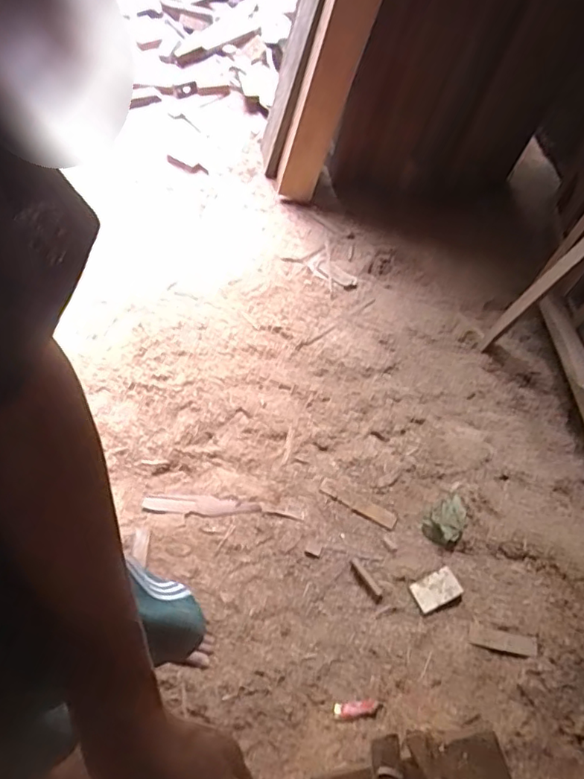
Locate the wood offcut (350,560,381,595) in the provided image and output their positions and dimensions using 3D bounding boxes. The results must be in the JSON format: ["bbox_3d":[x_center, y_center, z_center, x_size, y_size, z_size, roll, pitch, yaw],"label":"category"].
[{"bbox_3d":[0.162,0.410,1.220,0.016,0.015,0.091,-32,69,-17],"label":"wood offcut"}]

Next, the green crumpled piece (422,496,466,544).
[{"bbox_3d":[0.348,0.297,1.239,0.108,0.044,0.085,-33,70,-17],"label":"green crumpled piece"}]

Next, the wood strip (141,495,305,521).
[{"bbox_3d":[-0.166,0.280,1.331,0.372,0.009,0.047,4,63,-1],"label":"wood strip"}]

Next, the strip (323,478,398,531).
[{"bbox_3d":[0.153,0.264,1.294,0.187,0.009,0.036,29,66,11],"label":"strip"}]

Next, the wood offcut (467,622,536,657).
[{"bbox_3d":[0.413,0.495,1.096,0.122,0.008,0.037,7,59,21],"label":"wood offcut"}]

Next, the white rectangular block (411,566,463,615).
[{"bbox_3d":[0.300,0.418,1.163,0.095,0.016,0.063,-28,60,0],"label":"white rectangular block"}]

